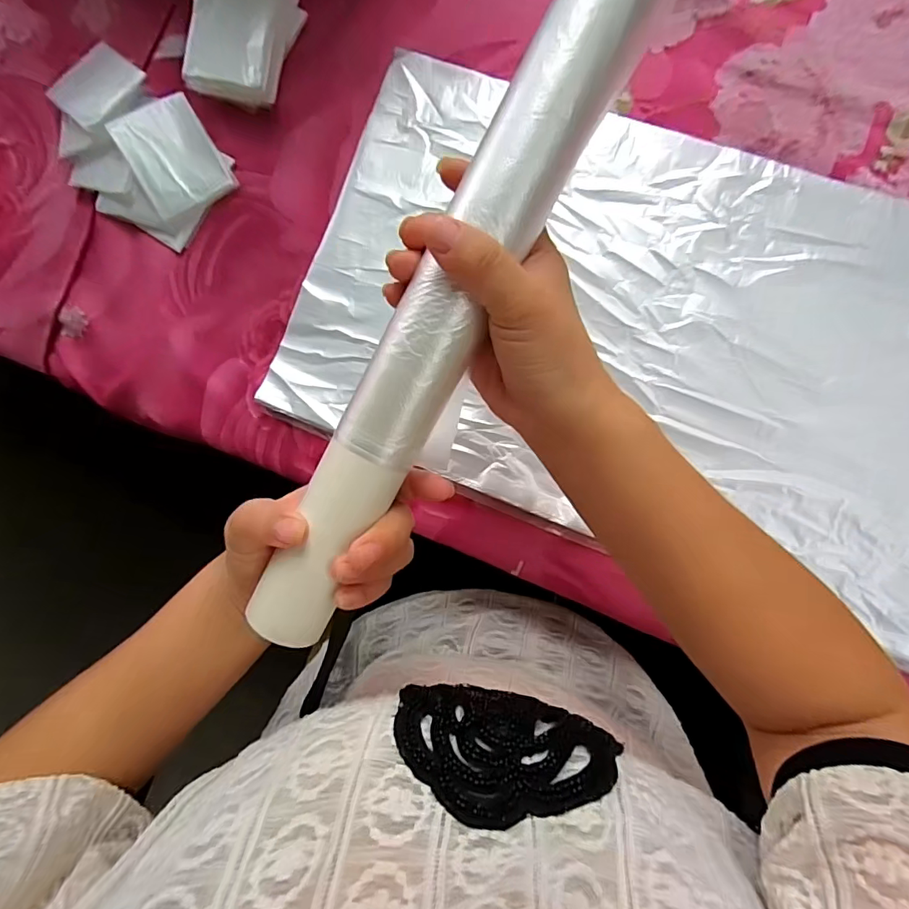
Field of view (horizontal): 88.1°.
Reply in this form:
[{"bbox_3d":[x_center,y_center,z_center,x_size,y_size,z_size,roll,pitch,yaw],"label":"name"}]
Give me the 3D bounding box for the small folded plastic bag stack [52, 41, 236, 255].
[{"bbox_3d":[-0.263,-0.250,0.375,0.166,0.030,0.104,44,94,6],"label":"small folded plastic bag stack"}]

